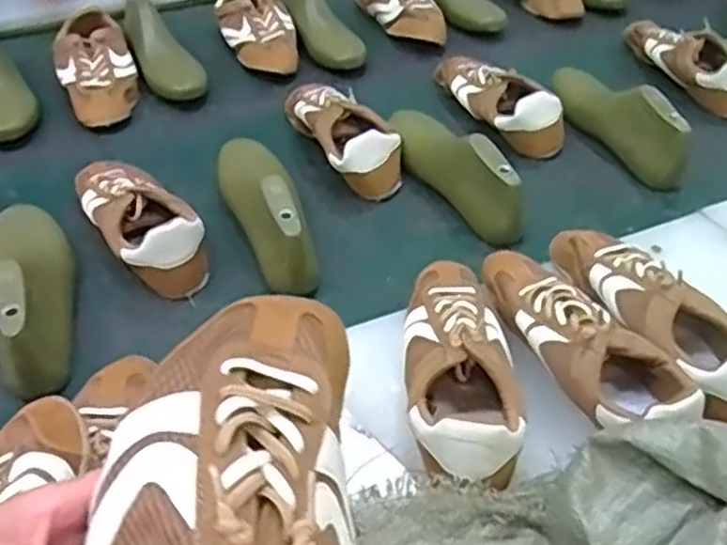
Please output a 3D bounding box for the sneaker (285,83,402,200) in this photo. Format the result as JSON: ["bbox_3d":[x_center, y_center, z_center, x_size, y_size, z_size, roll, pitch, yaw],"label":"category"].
[{"bbox_3d":[-0.027,-0.191,0.984,0.092,0.075,0.223,-19,49,-18],"label":"sneaker"}]

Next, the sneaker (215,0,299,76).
[{"bbox_3d":[-0.171,-0.396,1.199,0.110,0.062,0.242,-15,48,-14],"label":"sneaker"}]

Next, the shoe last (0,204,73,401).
[{"bbox_3d":[-0.345,0.001,0.756,0.080,0.098,0.267,-18,48,-17],"label":"shoe last"}]

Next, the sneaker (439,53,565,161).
[{"bbox_3d":[0.190,-0.252,1.060,0.092,0.068,0.249,-21,49,-19],"label":"sneaker"}]

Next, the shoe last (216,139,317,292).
[{"bbox_3d":[-0.119,-0.081,0.857,0.072,0.105,0.252,-16,48,-15],"label":"shoe last"}]

